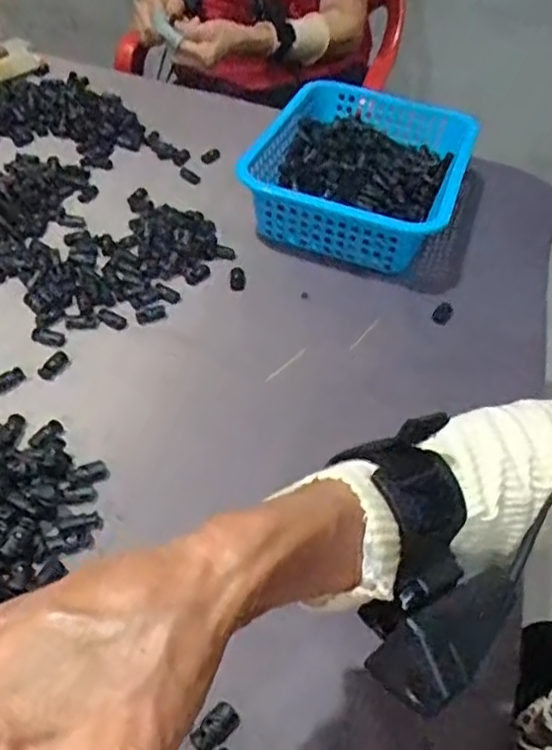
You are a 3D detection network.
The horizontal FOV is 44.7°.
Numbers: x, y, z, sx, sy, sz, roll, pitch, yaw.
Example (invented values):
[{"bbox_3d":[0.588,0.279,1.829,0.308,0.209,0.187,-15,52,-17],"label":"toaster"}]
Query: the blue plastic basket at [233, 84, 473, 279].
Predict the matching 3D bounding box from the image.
[{"bbox_3d":[0.093,-0.231,0.752,0.215,0.083,0.256,17,46,10],"label":"blue plastic basket"}]

